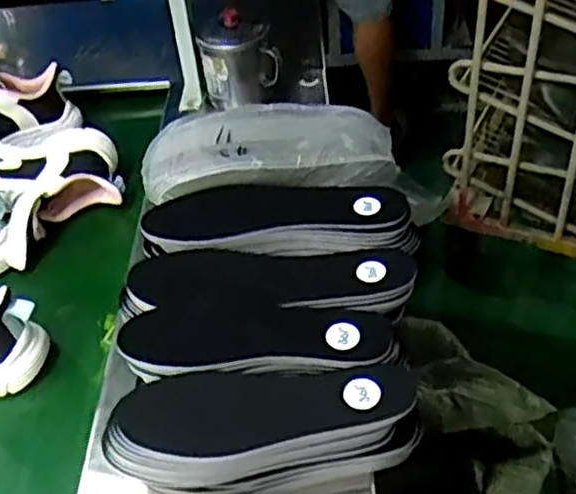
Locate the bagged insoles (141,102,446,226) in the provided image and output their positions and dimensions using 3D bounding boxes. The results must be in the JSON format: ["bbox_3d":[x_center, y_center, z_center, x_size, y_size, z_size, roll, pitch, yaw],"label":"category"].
[{"bbox_3d":[-0.015,-0.107,0.802,0.297,0.068,0.159,2,43,8],"label":"bagged insoles"}]

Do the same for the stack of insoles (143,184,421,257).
[{"bbox_3d":[-0.012,-0.016,0.732,0.281,0.058,0.099,0,43,6],"label":"stack of insoles"}]

